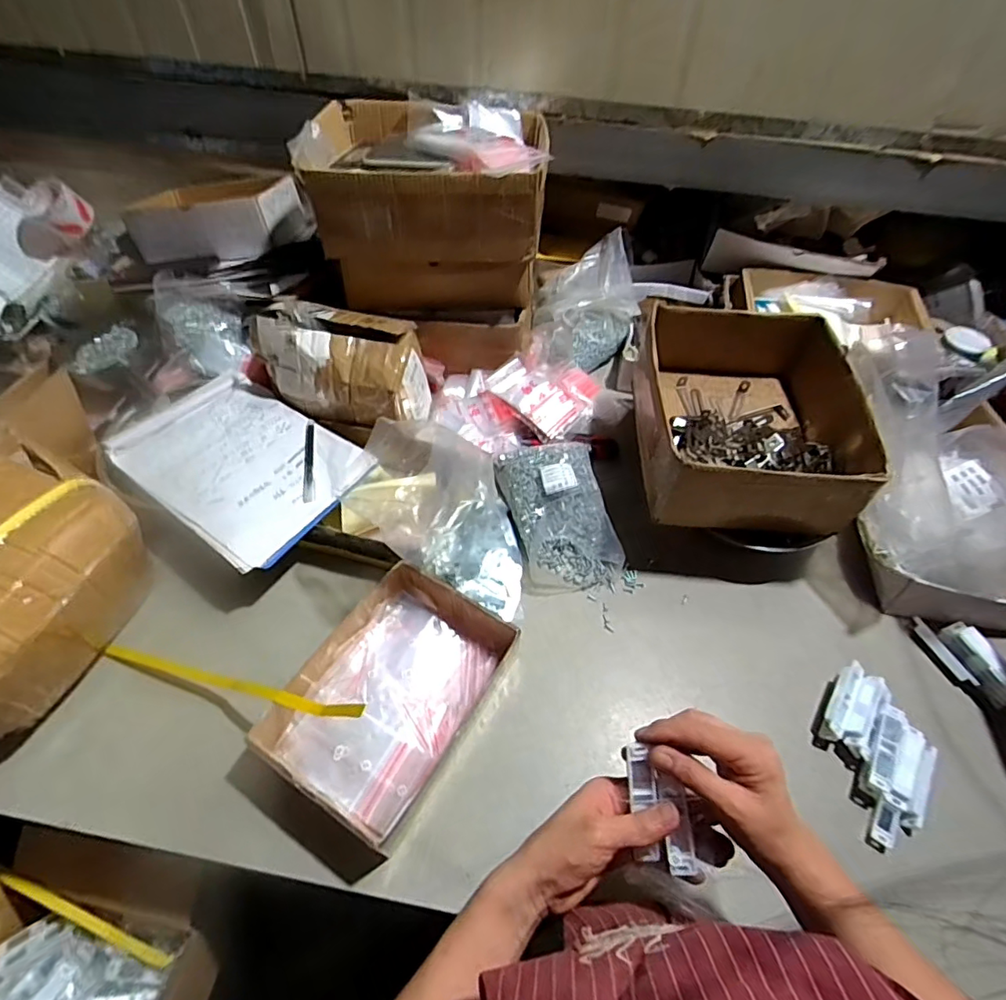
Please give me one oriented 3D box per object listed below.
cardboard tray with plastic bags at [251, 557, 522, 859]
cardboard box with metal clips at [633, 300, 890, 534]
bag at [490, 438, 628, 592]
[{"bbox_3d":[-0.124,0.214,0.606,0.191,0.066,0.257,26,56,17],"label":"cardboard tray with plastic bags"},{"bbox_3d":[0.319,-0.116,0.735,0.257,0.121,0.312,4,53,1],"label":"cardboard box with metal clips"},{"bbox_3d":[0.078,0.008,0.754,0.138,0.079,0.215,-8,53,-8],"label":"bag"}]

